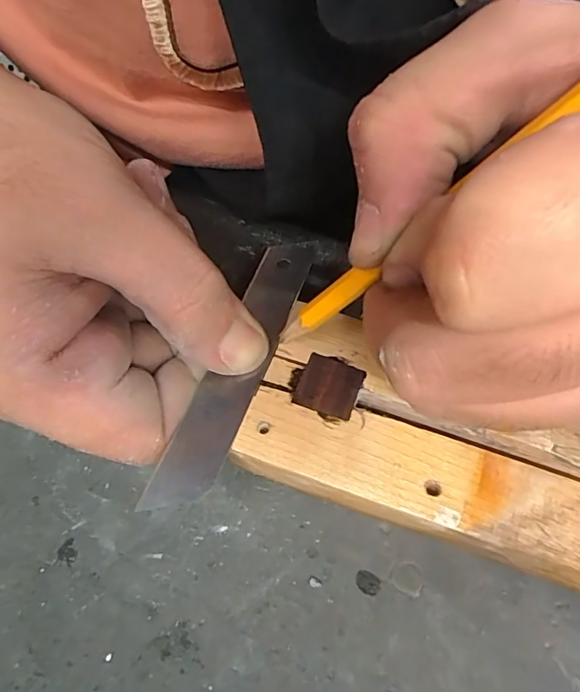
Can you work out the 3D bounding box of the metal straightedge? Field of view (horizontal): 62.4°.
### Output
[{"bbox_3d":[-0.016,0.006,0.155,0.017,0.006,0.099,18,61,8],"label":"metal straightedge"}]

